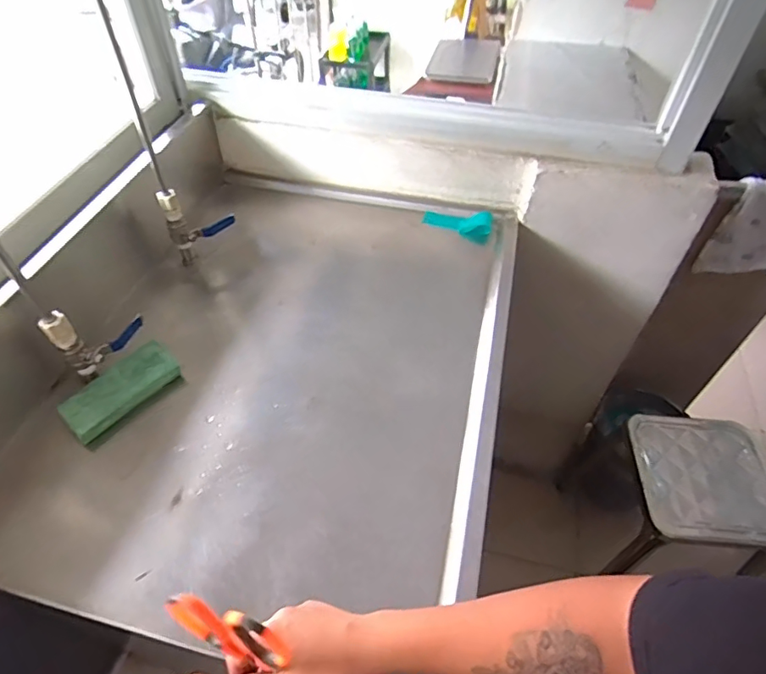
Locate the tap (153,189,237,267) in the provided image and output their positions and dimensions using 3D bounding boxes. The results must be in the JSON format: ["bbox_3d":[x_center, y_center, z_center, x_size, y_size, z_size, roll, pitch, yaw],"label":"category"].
[{"bbox_3d":[-0.297,-0.173,0.838,0.104,0.159,0.030,-10,50,-9],"label":"tap"}]

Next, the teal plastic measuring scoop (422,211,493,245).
[{"bbox_3d":[0.139,-0.216,0.945,0.132,0.034,0.055,20,52,16],"label":"teal plastic measuring scoop"}]

